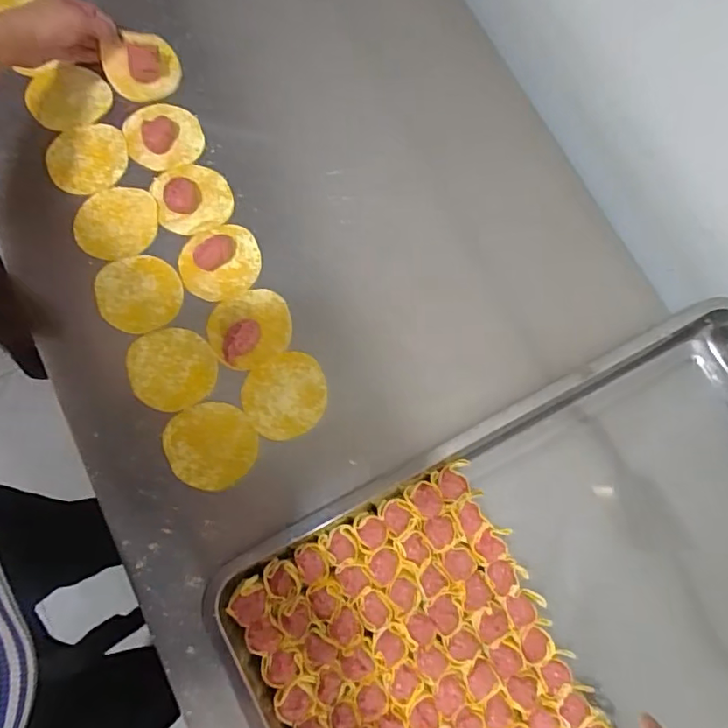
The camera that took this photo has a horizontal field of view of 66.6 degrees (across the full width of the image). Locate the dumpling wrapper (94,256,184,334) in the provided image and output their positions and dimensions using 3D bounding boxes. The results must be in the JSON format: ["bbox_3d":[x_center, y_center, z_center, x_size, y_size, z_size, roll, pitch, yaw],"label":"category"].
[{"bbox_3d":[-0.230,-0.071,0.567,0.084,0.006,0.079,-4,79,-2],"label":"dumpling wrapper"}]

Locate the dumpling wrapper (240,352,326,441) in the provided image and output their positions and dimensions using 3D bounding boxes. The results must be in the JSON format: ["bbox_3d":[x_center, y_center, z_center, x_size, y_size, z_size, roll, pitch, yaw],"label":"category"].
[{"bbox_3d":[-0.077,0.032,0.550,0.082,0.004,0.077,0,78,0],"label":"dumpling wrapper"}]

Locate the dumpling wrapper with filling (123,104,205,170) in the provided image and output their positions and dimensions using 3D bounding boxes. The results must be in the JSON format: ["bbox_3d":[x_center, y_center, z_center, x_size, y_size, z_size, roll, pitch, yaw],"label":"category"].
[{"bbox_3d":[-0.222,-0.252,0.614,0.082,0.018,0.076,-1,76,-3],"label":"dumpling wrapper with filling"}]

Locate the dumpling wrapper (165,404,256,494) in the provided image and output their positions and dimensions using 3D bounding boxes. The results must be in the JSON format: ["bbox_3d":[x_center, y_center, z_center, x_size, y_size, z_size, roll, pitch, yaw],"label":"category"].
[{"bbox_3d":[-0.146,0.078,0.532,0.082,0.004,0.082,0,78,-1],"label":"dumpling wrapper"}]

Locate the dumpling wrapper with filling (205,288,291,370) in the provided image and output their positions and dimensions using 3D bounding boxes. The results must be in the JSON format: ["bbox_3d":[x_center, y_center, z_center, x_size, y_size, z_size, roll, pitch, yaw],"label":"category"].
[{"bbox_3d":[-0.115,-0.038,0.556,0.083,0.030,0.075,-23,78,-8],"label":"dumpling wrapper with filling"}]

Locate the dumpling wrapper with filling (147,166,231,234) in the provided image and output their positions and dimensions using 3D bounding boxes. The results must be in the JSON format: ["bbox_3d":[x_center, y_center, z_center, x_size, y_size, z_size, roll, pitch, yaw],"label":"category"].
[{"bbox_3d":[-0.184,-0.180,0.590,0.079,0.030,0.082,1,75,-3],"label":"dumpling wrapper with filling"}]

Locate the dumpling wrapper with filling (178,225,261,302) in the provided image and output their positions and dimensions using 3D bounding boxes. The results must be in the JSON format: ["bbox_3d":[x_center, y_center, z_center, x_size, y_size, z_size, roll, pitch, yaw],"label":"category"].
[{"bbox_3d":[-0.150,-0.107,0.575,0.083,0.021,0.076,1,75,-3],"label":"dumpling wrapper with filling"}]

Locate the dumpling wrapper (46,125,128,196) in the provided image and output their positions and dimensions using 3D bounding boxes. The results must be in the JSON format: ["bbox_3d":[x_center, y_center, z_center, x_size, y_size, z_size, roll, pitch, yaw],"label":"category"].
[{"bbox_3d":[-0.300,-0.222,0.601,0.079,0.005,0.078,-3,80,-9],"label":"dumpling wrapper"}]

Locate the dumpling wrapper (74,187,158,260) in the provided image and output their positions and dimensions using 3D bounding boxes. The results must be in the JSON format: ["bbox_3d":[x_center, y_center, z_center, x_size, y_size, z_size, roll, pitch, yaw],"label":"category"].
[{"bbox_3d":[-0.262,-0.150,0.589,0.081,0.009,0.080,-3,76,-3],"label":"dumpling wrapper"}]

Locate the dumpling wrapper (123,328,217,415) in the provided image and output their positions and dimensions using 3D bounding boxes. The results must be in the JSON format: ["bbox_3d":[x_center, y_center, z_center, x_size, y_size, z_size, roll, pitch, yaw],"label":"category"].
[{"bbox_3d":[-0.190,0.005,0.550,0.083,0.006,0.080,-2,78,-5],"label":"dumpling wrapper"}]

